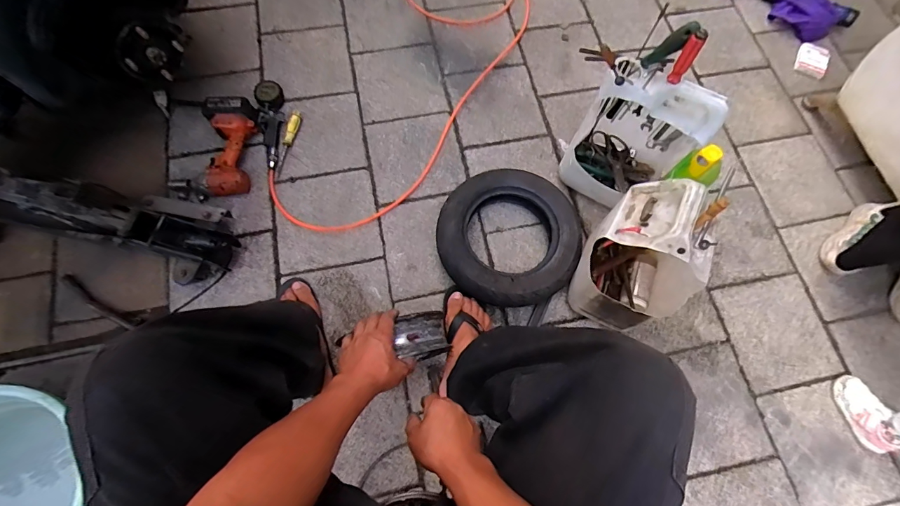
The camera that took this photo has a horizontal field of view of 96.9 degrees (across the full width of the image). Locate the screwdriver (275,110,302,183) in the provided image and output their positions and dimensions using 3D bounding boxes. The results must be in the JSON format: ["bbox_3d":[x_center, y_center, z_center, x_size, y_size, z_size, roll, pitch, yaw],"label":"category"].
[{"bbox_3d":[-0.425,-0.283,1.049,0.035,0.026,0.195,8,71,0],"label":"screwdriver"}]

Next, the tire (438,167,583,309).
[{"bbox_3d":[0.138,-0.044,0.945,0.330,0.097,0.339,-3,71,-3],"label":"tire"}]

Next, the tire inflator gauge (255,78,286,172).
[{"bbox_3d":[-0.478,-0.345,1.060,0.061,0.050,0.260,-6,71,-4],"label":"tire inflator gauge"}]

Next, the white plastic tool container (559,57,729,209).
[{"bbox_3d":[0.413,-0.261,0.905,0.227,0.336,0.194,24,72,6],"label":"white plastic tool container"}]

